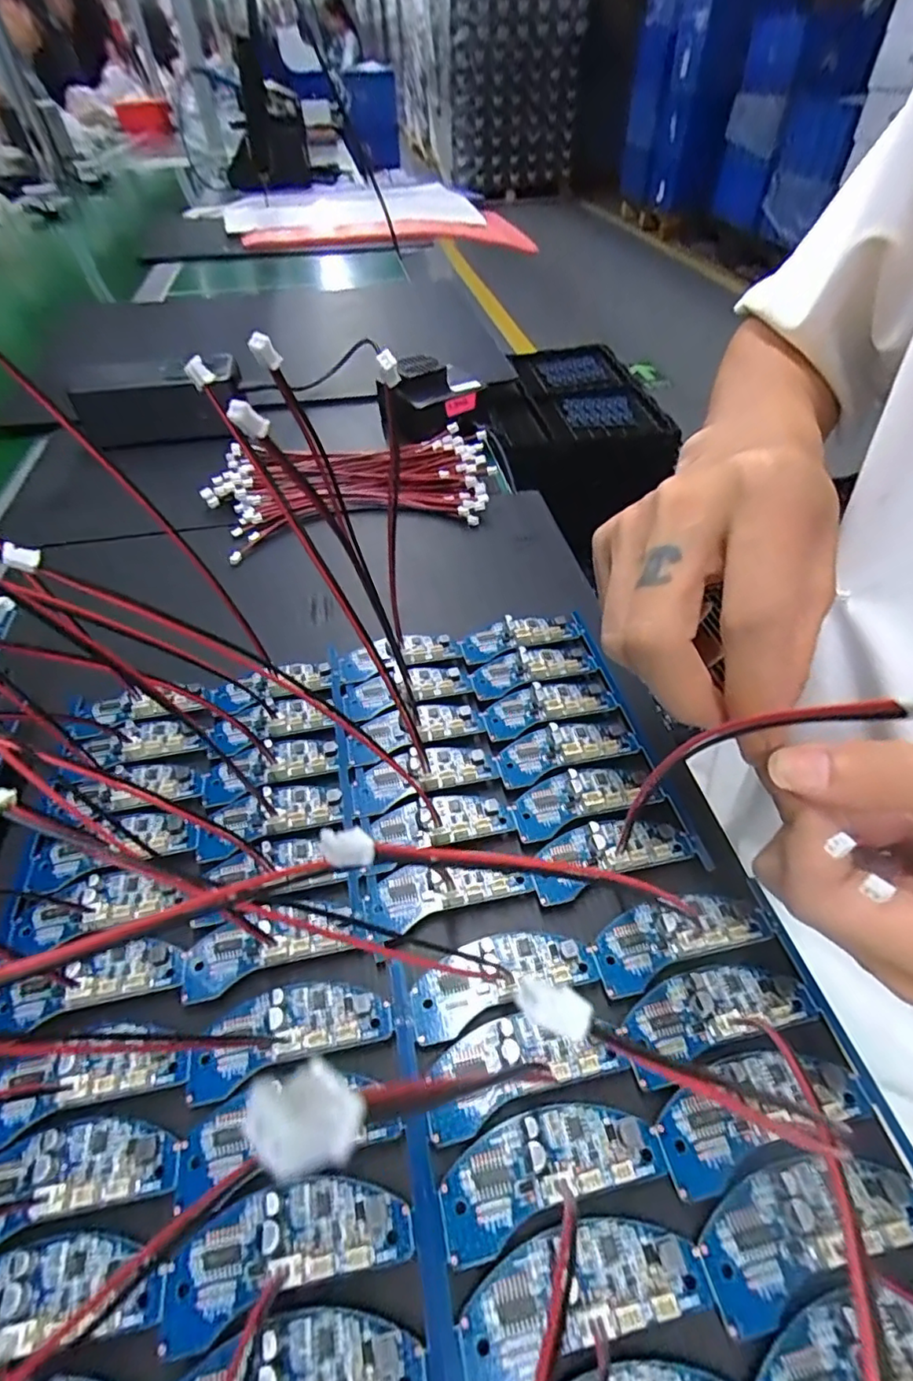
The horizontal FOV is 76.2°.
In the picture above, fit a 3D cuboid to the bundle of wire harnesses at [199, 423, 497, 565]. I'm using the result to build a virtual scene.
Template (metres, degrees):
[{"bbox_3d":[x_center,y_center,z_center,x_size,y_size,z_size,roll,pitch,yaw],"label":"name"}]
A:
[{"bbox_3d":[-0.071,-0.151,0.417,0.204,0.028,0.102,-11,48,-8],"label":"bundle of wire harnesses"}]

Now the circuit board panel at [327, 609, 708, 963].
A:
[{"bbox_3d":[0.016,0.022,0.267,0.136,0.009,0.152,-10,48,-7],"label":"circuit board panel"}]

